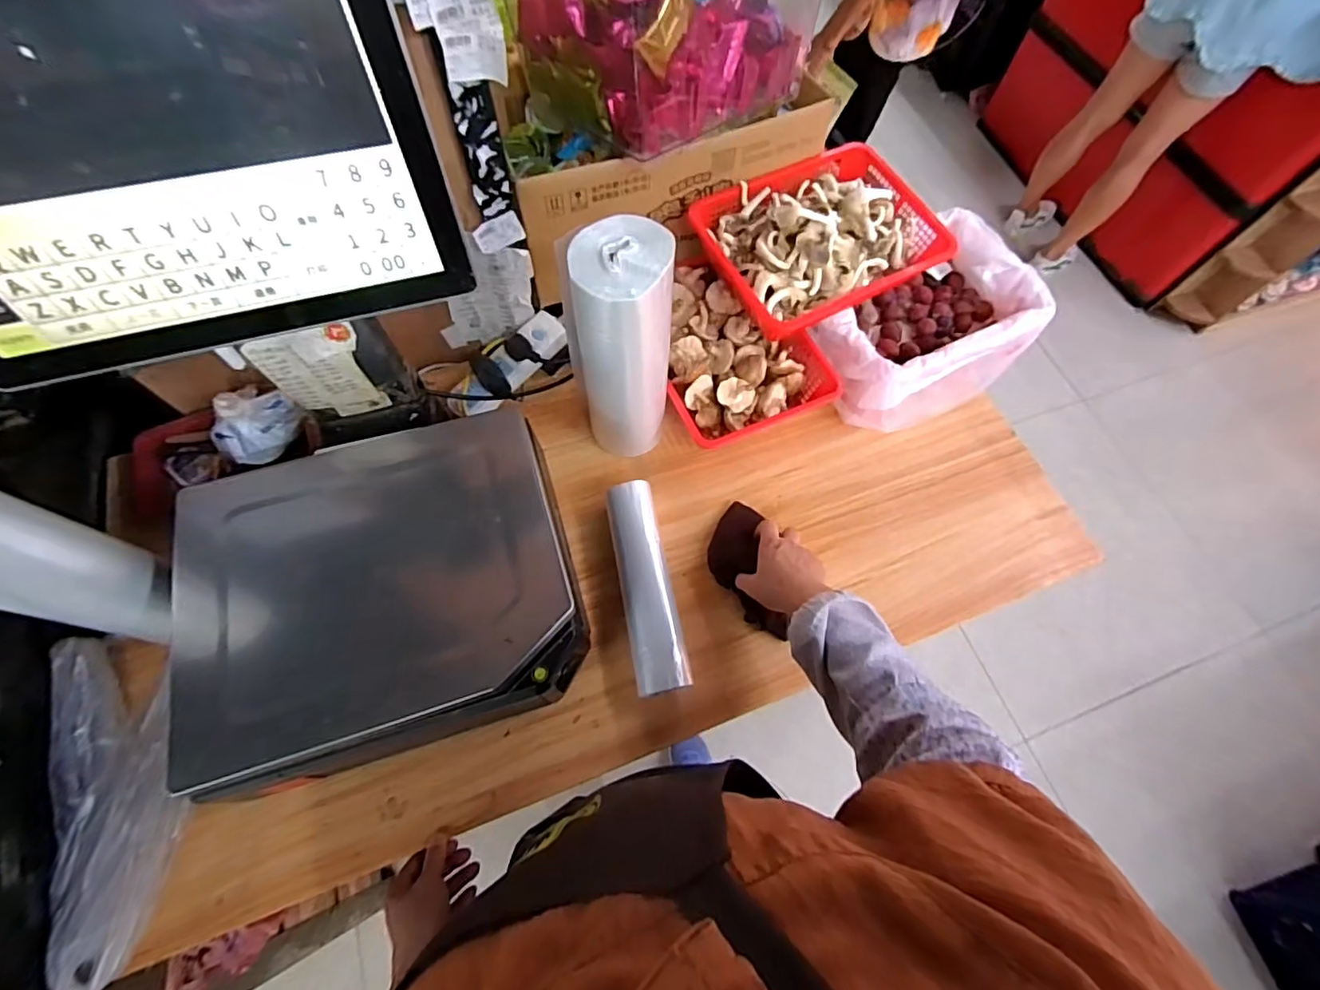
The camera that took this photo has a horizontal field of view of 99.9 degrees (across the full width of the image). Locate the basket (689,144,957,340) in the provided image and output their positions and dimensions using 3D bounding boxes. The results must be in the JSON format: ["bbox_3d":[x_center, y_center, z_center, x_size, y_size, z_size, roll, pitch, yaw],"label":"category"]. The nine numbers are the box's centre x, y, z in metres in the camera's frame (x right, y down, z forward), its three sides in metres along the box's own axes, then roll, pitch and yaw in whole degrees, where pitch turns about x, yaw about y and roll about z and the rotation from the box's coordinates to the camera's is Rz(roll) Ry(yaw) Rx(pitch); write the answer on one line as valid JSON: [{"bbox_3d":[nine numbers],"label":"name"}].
[{"bbox_3d":[0.211,-0.352,0.745,0.309,0.076,0.226,-25,70,-13],"label":"basket"}]

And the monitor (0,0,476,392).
[{"bbox_3d":[-0.323,-0.218,0.328,0.346,0.298,0.086,-16,53,-9],"label":"monitor"}]

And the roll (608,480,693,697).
[{"bbox_3d":[-0.018,0.105,0.660,0.056,0.044,0.246,-9,67,-6],"label":"roll"}]

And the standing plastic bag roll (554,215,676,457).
[{"bbox_3d":[-0.045,-0.162,0.646,0.110,0.291,0.099,-1,66,-3],"label":"standing plastic bag roll"}]

